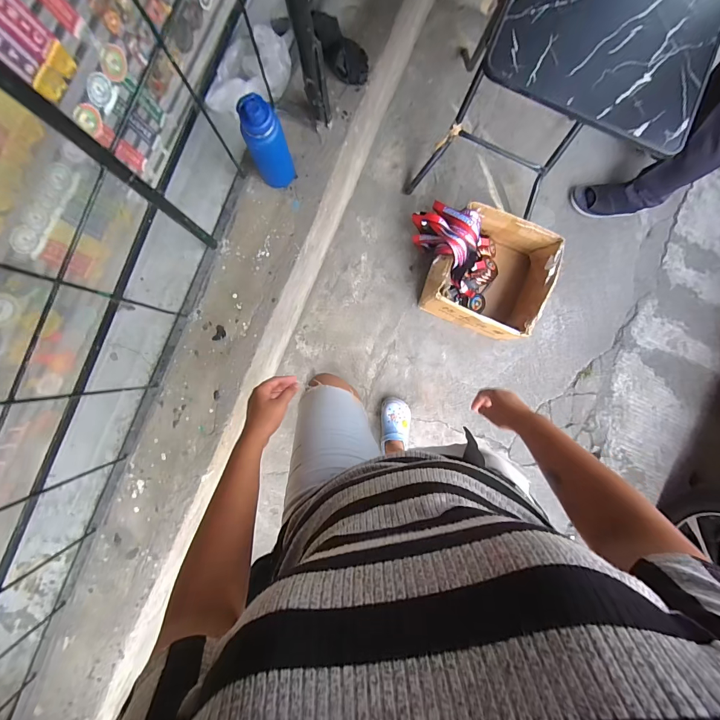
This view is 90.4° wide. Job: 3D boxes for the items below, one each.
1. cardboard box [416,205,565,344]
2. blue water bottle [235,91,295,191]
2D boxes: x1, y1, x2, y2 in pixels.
[{"bbox_3d":[0.451,-0.289,1.248,0.372,0.216,0.362,27,90,2],"label":"cardboard box"},{"bbox_3d":[-0.218,-0.507,0.836,0.090,0.256,0.097,0,89,1],"label":"blue water bottle"}]

